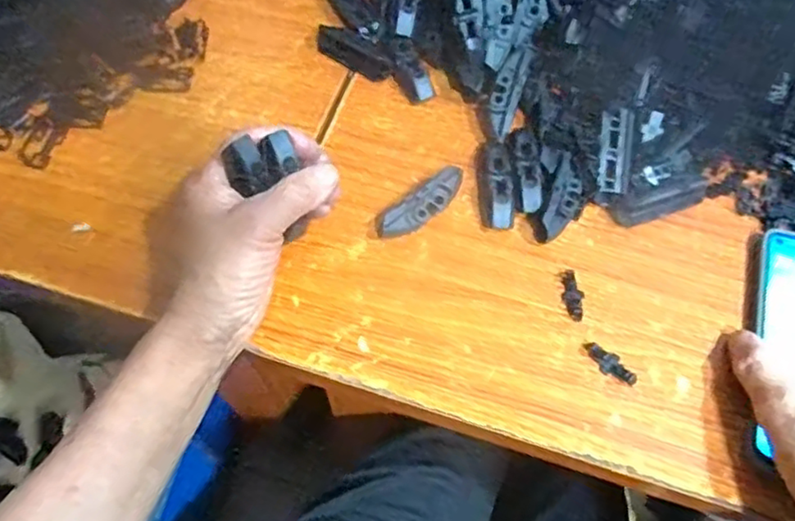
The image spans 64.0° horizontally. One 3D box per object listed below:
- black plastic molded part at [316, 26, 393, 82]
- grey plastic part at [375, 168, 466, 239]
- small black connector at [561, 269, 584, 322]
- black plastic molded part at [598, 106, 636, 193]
[{"bbox_3d":[-0.034,-0.165,0.506,0.067,0.011,0.025,34,68,17],"label":"black plastic molded part"},{"bbox_3d":[0.018,-0.038,0.431,0.070,0.021,0.020,-37,68,-17],"label":"grey plastic part"},{"bbox_3d":[0.113,0.022,0.411,0.013,0.005,0.035,5,62,3],"label":"small black connector"},{"bbox_3d":[0.153,-0.077,0.444,0.023,0.007,0.058,6,88,4],"label":"black plastic molded part"}]

